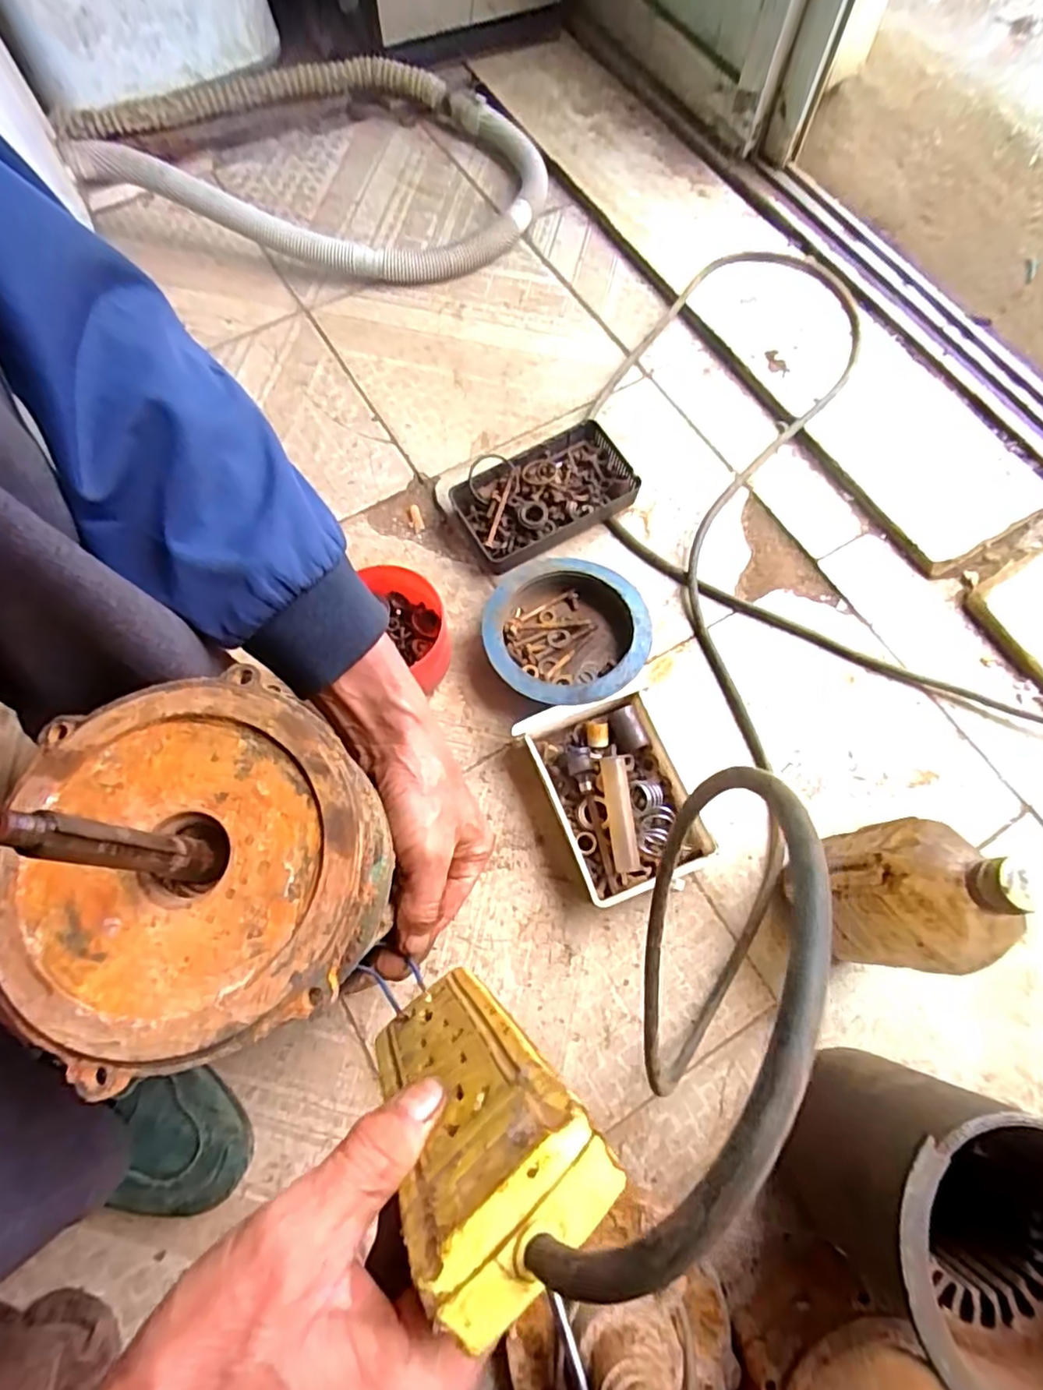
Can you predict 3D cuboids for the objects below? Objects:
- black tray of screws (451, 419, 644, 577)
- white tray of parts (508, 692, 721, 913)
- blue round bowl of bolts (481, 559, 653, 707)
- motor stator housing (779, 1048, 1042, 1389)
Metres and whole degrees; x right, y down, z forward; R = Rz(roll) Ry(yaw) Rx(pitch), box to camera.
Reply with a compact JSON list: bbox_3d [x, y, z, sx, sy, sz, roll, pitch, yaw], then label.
[{"bbox_3d":[0.023,-0.208,0.650,0.182,0.036,0.108,-29,75,-8],"label":"black tray of screws"},{"bbox_3d":[0.082,0.082,0.540,0.121,0.041,0.172,-23,75,-6],"label":"white tray of parts"},{"bbox_3d":[0.042,-0.057,0.593,0.150,0.049,0.146,0,73,0],"label":"blue round bowl of bolts"},{"bbox_3d":[0.256,0.308,0.368,0.140,0.157,0.131,0,70,-1],"label":"motor stator housing"}]

